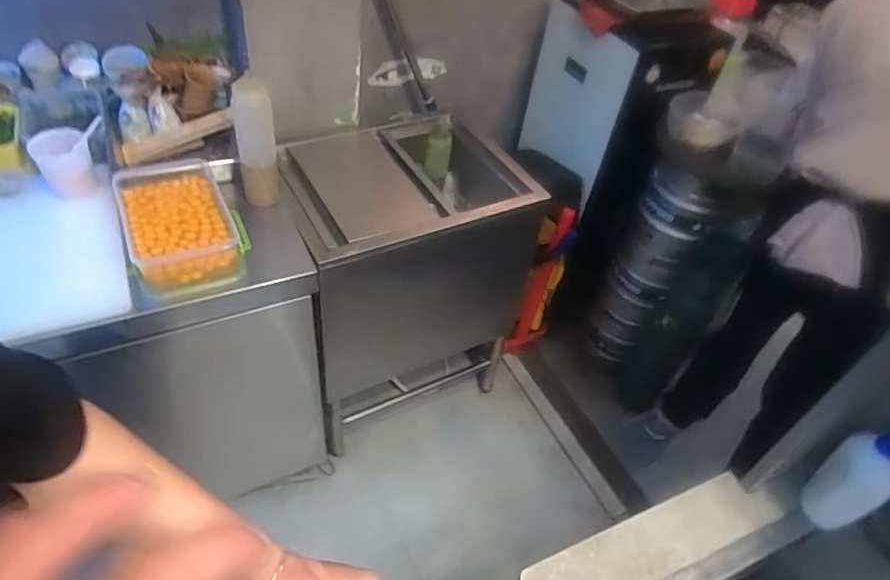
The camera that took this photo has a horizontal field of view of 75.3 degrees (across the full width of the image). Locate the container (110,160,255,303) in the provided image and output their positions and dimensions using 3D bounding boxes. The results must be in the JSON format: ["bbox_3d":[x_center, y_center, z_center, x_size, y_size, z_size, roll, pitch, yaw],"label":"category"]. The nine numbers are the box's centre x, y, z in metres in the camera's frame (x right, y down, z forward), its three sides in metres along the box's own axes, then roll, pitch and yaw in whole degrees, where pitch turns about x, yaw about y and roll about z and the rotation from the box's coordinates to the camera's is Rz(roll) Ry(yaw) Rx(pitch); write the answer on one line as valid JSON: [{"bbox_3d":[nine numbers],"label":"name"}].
[{"bbox_3d":[-0.473,-0.123,1.039,0.198,0.078,0.311,-19,49,-25],"label":"container"}]

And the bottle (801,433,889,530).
[{"bbox_3d":[0.599,0.266,0.825,0.087,0.184,0.079,-13,47,-19],"label":"bottle"}]

